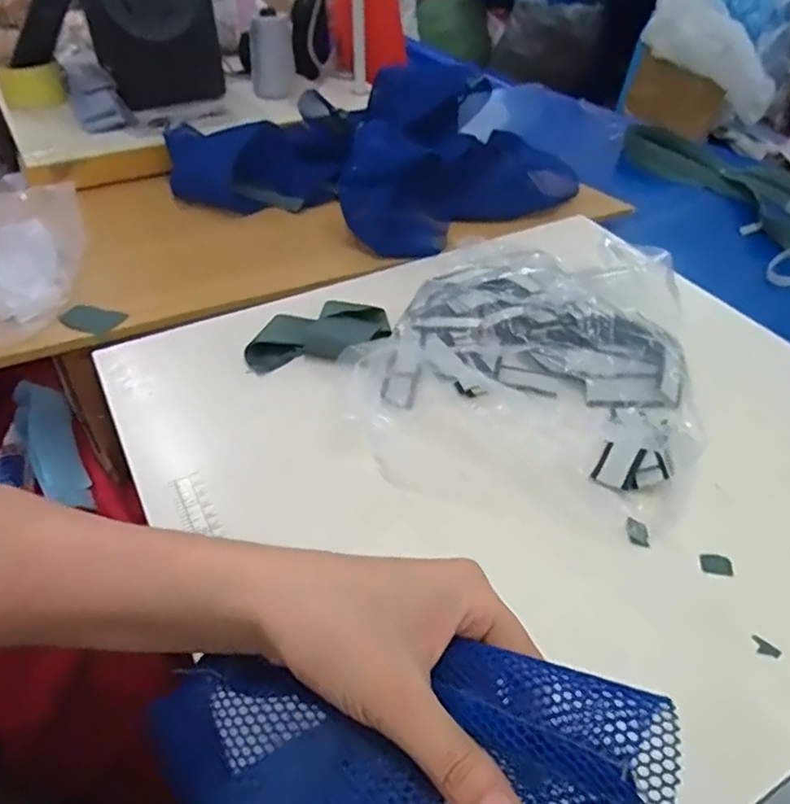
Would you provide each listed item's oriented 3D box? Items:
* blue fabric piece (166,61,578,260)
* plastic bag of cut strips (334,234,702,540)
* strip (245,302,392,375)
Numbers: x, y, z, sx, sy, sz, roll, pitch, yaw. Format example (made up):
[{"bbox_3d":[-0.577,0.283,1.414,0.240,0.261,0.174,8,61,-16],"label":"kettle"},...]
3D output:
[{"bbox_3d":[-0.034,-0.311,0.754,0.429,0.117,0.270,24,48,24],"label":"blue fabric piece"},{"bbox_3d":[0.108,-0.043,0.508,0.248,0.061,0.286,11,44,12],"label":"plastic bag of cut strips"},{"bbox_3d":[-0.066,-0.057,0.536,0.116,0.015,0.067,-15,45,-16],"label":"strip"}]

